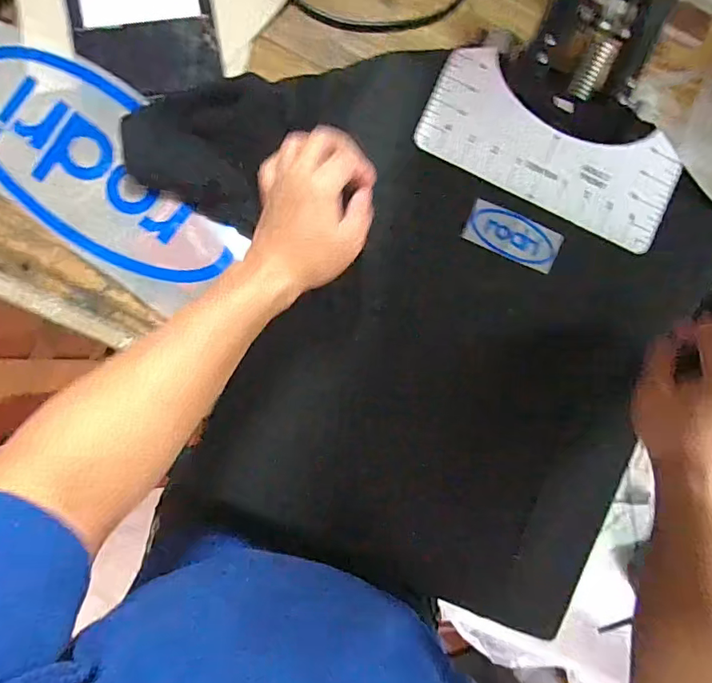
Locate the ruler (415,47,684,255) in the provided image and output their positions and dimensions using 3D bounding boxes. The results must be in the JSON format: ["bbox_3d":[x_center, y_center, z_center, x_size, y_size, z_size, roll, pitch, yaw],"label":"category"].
[{"bbox_3d":[0.192,-0.188,0.487,0.254,0.008,0.115,25,88,-4],"label":"ruler"}]

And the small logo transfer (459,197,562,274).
[{"bbox_3d":[0.154,-0.102,0.480,0.094,0.004,0.043,22,86,-5],"label":"small logo transfer"}]

